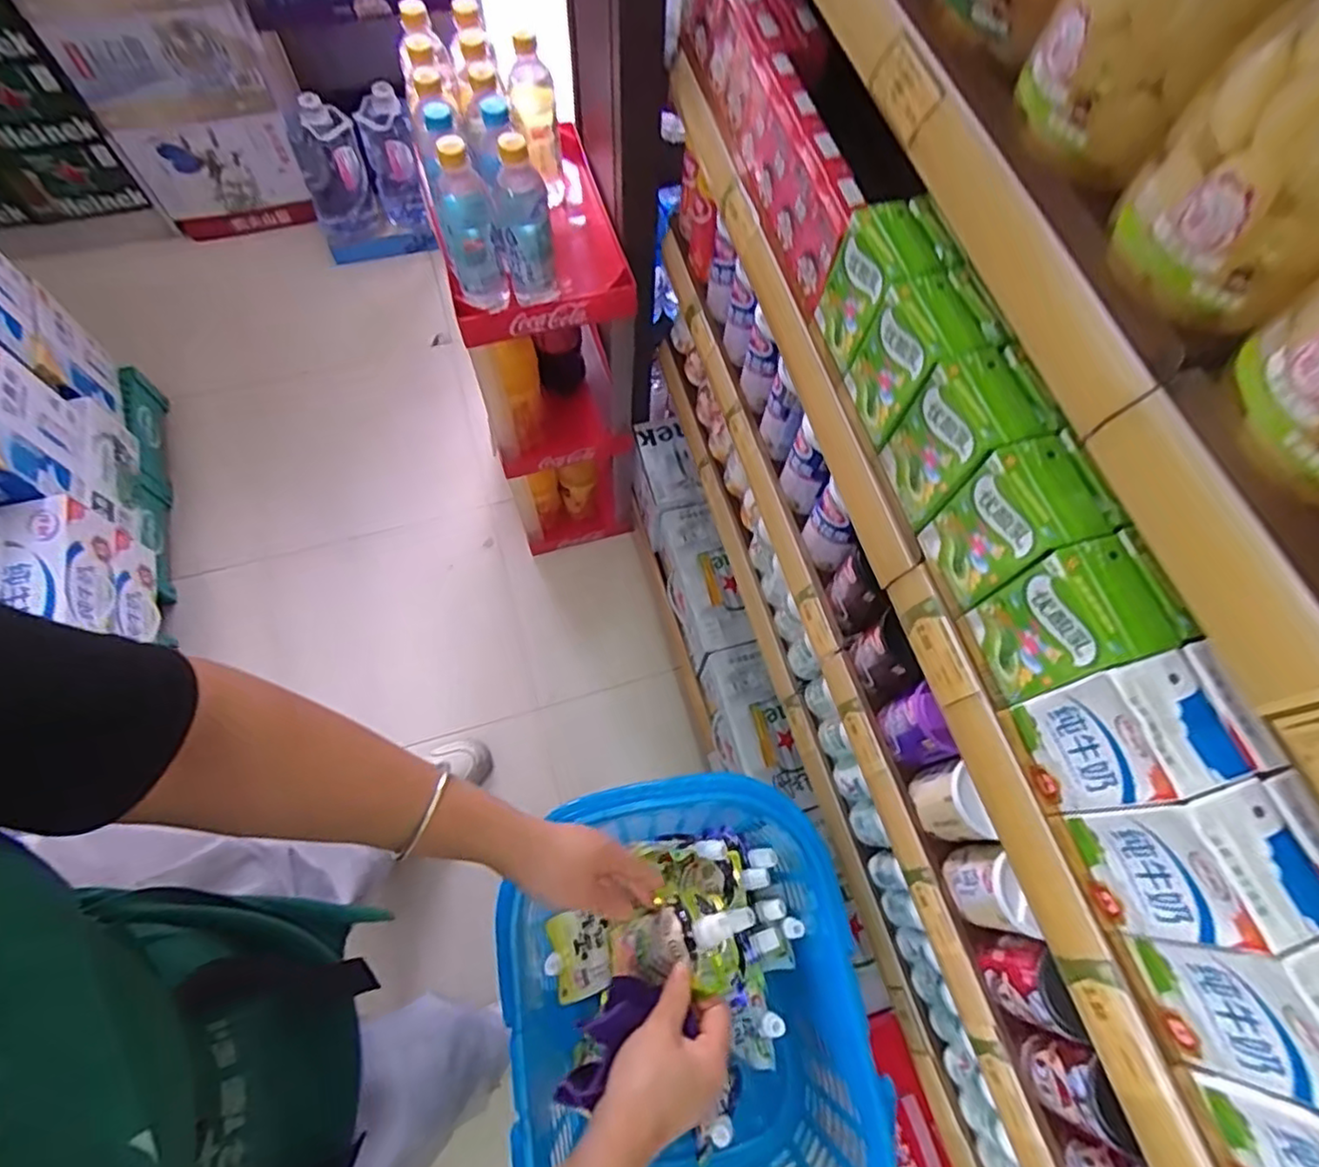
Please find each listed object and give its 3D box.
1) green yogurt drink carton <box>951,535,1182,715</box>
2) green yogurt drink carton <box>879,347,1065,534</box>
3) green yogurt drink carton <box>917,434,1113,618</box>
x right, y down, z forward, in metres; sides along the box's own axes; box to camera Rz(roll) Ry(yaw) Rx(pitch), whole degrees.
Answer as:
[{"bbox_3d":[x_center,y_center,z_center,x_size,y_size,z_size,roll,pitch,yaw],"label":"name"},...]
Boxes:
[{"bbox_3d":[0.232,0.025,0.381,0.052,0.099,0.065,-16,68,-9],"label":"green yogurt drink carton"},{"bbox_3d":[0.197,-0.091,0.429,0.054,0.099,0.064,-15,68,-9],"label":"green yogurt drink carton"},{"bbox_3d":[0.215,-0.033,0.402,0.053,0.096,0.065,-14,68,-8],"label":"green yogurt drink carton"}]

